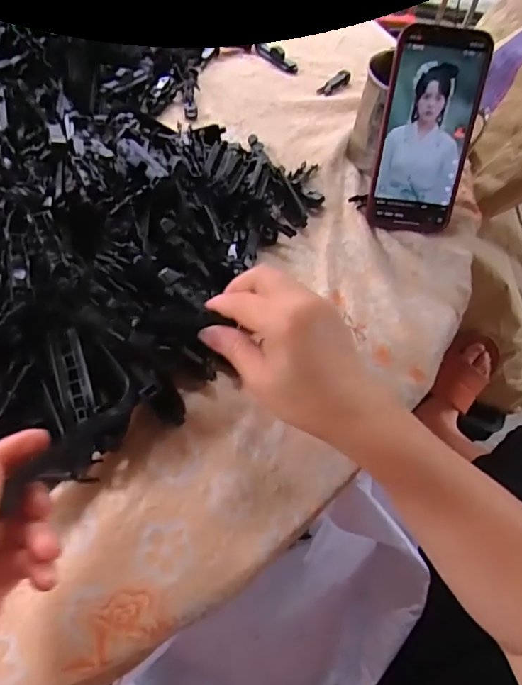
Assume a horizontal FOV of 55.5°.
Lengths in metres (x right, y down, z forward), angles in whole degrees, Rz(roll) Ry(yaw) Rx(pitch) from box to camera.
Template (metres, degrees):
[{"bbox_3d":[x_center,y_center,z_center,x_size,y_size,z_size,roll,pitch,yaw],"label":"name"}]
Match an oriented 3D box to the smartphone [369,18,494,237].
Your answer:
[{"bbox_3d":[0.139,-0.175,0.419,0.077,0.160,0.007,8,26,6],"label":"smartphone"}]

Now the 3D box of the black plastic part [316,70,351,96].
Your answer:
[{"bbox_3d":[0.087,-0.301,0.573,0.017,0.011,0.051,39,62,19],"label":"black plastic part"}]

